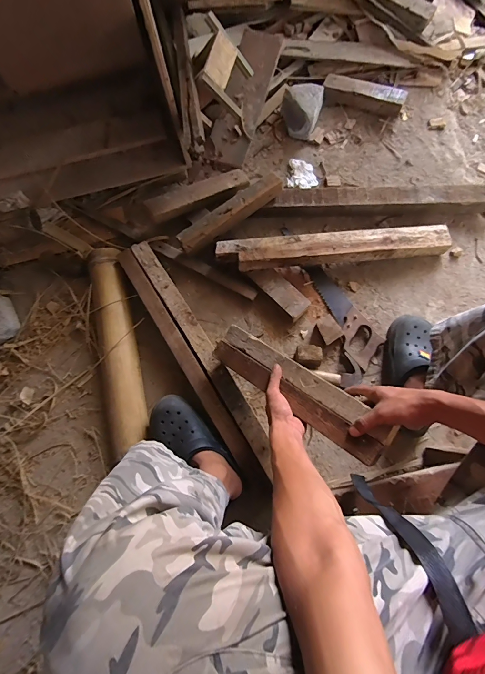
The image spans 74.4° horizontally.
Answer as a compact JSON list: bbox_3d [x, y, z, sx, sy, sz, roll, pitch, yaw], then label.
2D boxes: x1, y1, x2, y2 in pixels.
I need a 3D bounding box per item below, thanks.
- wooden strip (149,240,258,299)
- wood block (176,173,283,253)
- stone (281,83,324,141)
[{"bbox_3d":[-0.104,-0.182,0.834,0.316,0.024,0.032,28,79,9],"label":"wooden strip"},{"bbox_3d":[-0.029,-0.314,0.810,0.295,0.042,0.051,-34,77,-6],"label":"wood block"},{"bbox_3d":[0.163,-0.656,0.914,0.118,0.069,0.121,18,78,7],"label":"stone"}]

